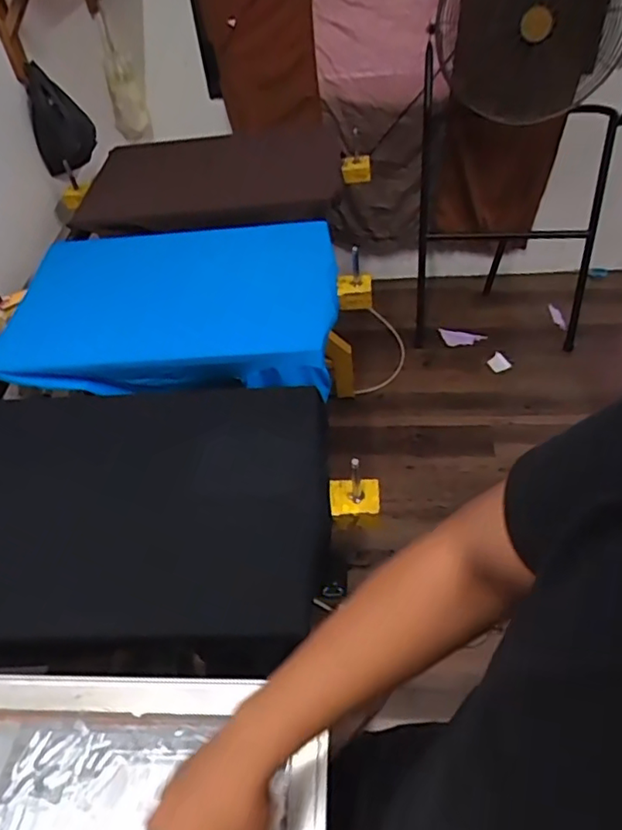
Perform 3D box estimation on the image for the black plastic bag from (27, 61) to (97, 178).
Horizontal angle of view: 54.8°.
[{"bbox_3d":[-0.598,-0.689,1.449,0.124,0.242,0.049,5,46,10],"label":"black plastic bag"}]

